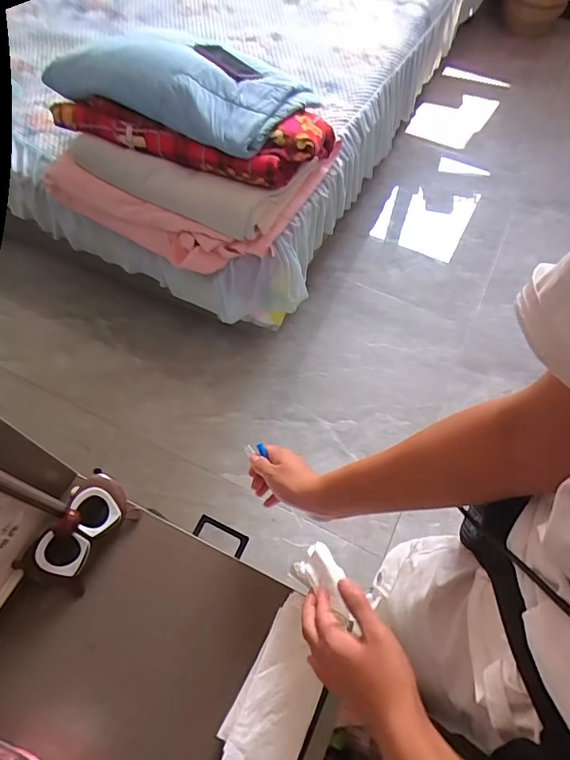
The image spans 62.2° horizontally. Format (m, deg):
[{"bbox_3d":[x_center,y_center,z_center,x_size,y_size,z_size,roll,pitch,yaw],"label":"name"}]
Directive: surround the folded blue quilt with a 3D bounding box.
[{"bbox_3d":[-0.231,-0.664,1.020,0.535,0.100,0.251,22,65,10],"label":"folded blue quilt"}]

